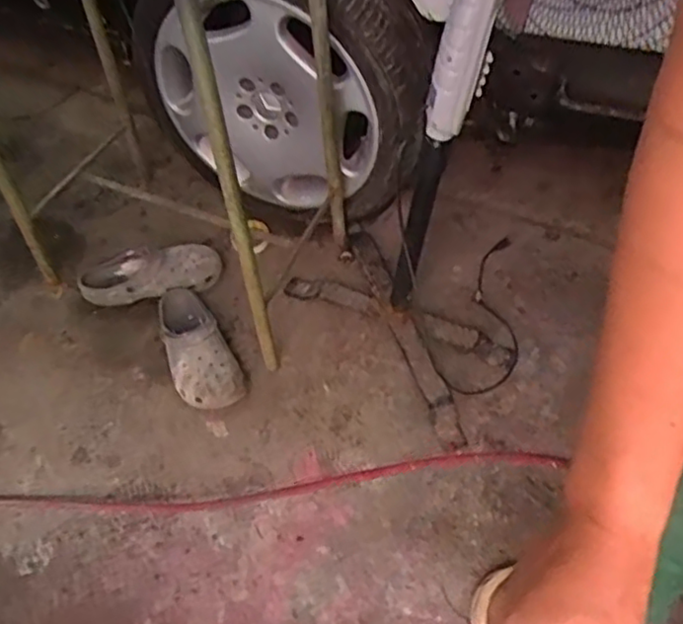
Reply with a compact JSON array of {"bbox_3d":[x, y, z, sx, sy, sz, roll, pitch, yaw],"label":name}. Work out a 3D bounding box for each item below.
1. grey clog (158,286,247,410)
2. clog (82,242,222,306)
[{"bbox_3d":[-0.287,0.063,1.318,0.121,0.095,0.289,-24,57,-16],"label":"grey clog"},{"bbox_3d":[-0.401,-0.085,1.436,0.294,0.079,0.129,-5,54,-4],"label":"clog"}]

